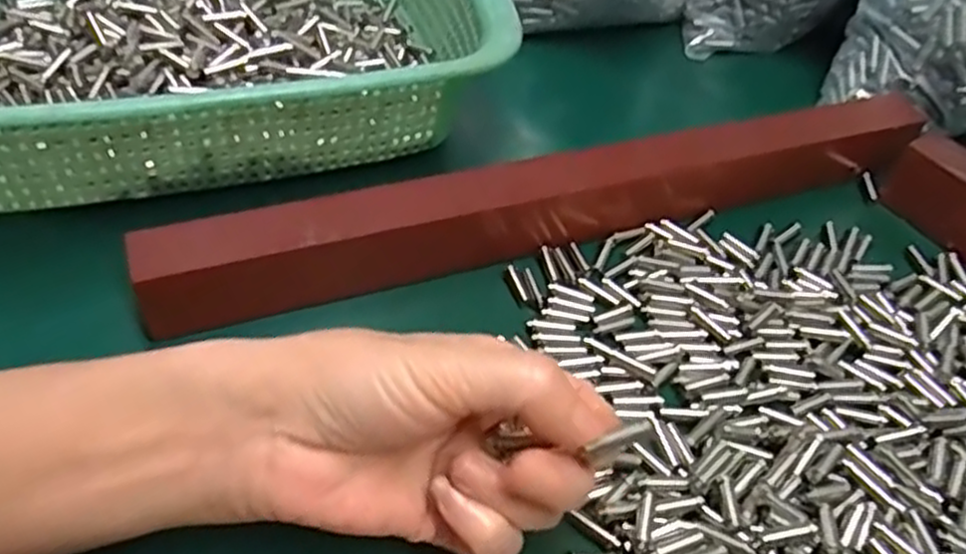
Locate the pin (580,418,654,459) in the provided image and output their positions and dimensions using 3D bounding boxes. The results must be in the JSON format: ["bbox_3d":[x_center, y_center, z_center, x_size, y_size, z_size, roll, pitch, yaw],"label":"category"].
[{"bbox_3d":[0.038,0.046,0.210,0.021,0.005,0.004,-30,52,8],"label":"pin"}]

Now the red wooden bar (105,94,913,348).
[{"bbox_3d":[0.053,-0.043,0.357,0.403,0.041,0.032,-16,52,-19],"label":"red wooden bar"}]

